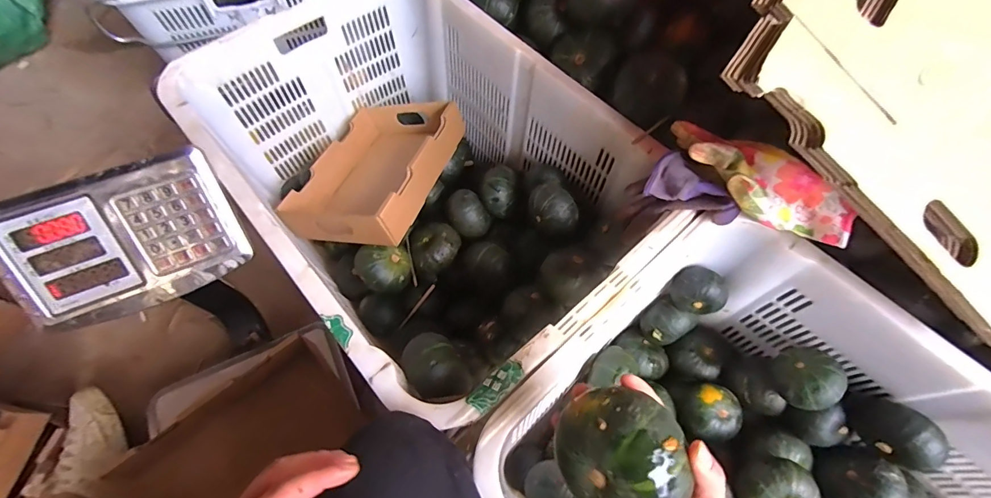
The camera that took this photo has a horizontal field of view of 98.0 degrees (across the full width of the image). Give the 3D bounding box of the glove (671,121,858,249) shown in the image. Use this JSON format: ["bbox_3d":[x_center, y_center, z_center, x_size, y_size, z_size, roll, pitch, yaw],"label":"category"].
[{"bbox_3d":[0.295,-0.080,0.485,0.208,0.049,0.091,23,65,10],"label":"glove"}]

